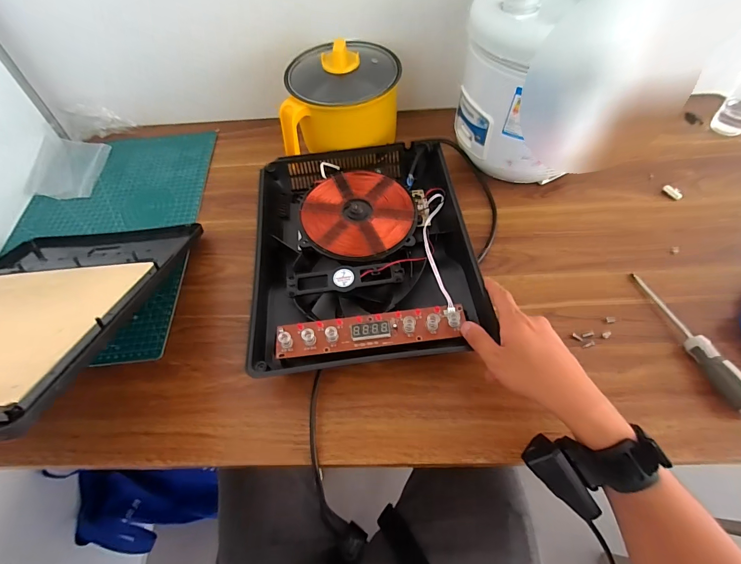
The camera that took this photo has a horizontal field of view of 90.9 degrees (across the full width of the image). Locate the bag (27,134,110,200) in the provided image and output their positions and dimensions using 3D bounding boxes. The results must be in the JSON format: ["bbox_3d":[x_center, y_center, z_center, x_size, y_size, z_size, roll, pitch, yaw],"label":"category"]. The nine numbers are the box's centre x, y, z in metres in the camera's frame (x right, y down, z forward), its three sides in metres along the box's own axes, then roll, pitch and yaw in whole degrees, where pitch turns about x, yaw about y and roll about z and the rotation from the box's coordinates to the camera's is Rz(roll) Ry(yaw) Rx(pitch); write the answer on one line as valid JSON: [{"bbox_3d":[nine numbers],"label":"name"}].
[{"bbox_3d":[-0.534,-0.205,0.647,0.117,0.025,0.135,4,56,5],"label":"bag"}]

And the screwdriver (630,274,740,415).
[{"bbox_3d":[0.363,0.061,0.413,0.020,0.025,0.182,-13,56,-7],"label":"screwdriver"}]

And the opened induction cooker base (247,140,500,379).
[{"bbox_3d":[-0.010,-0.056,0.492,0.273,0.049,0.342,-7,58,0],"label":"opened induction cooker base"}]

